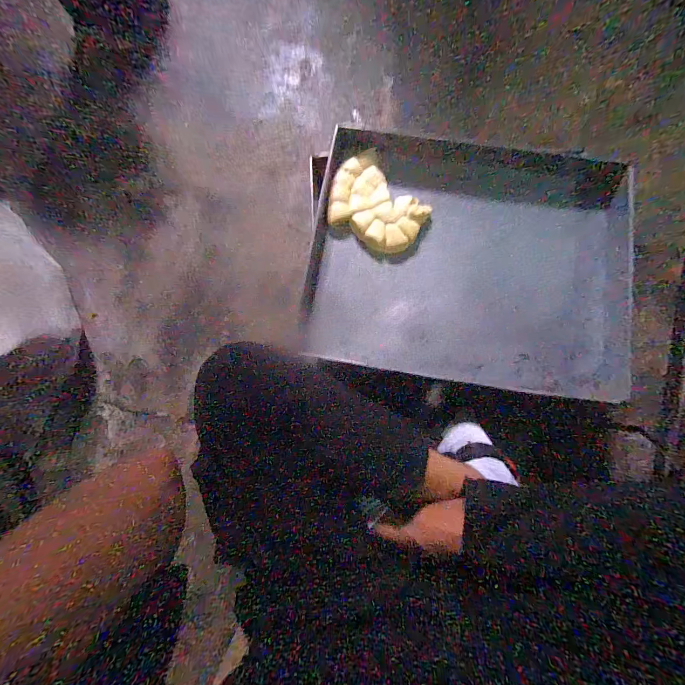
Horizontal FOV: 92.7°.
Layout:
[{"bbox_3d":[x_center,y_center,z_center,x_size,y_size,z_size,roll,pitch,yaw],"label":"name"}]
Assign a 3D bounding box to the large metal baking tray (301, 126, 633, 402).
[{"bbox_3d":[0.218,-0.150,0.564,0.537,0.078,0.424,9,83,0],"label":"large metal baking tray"}]

